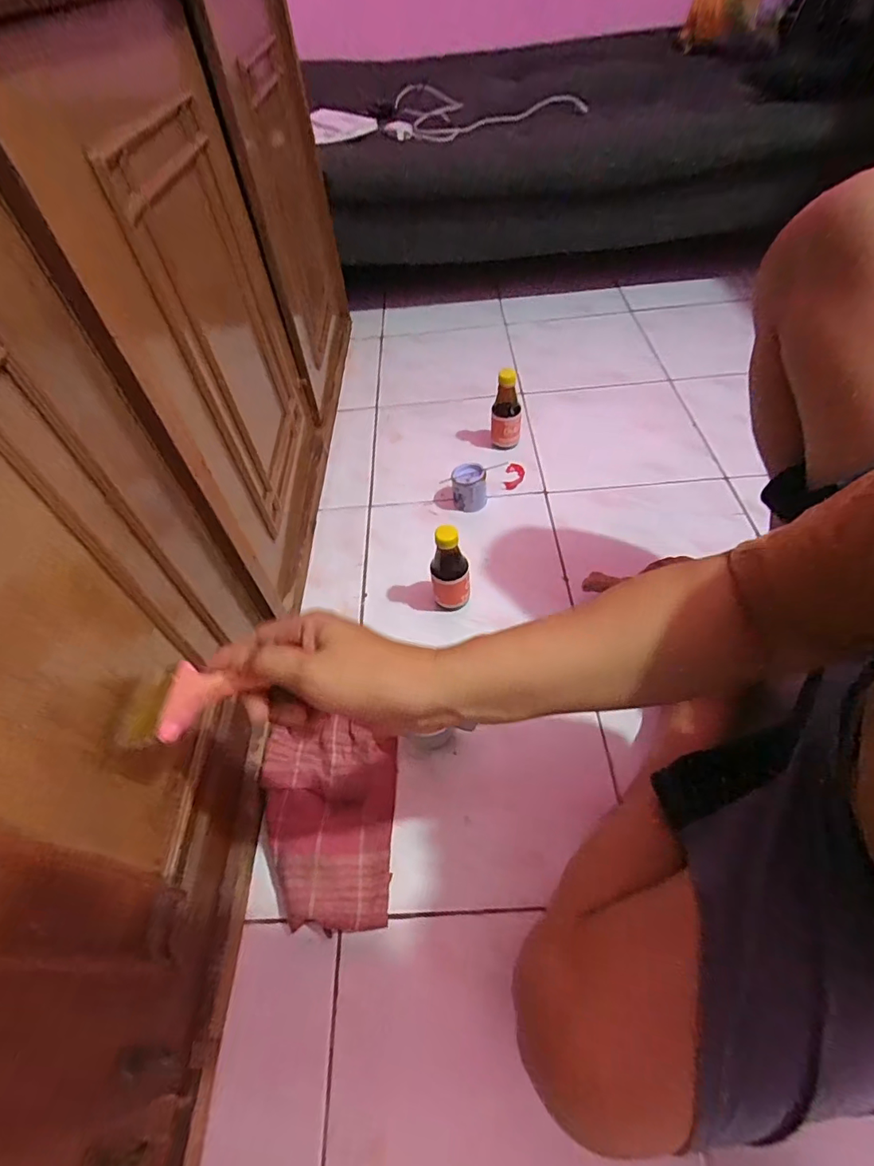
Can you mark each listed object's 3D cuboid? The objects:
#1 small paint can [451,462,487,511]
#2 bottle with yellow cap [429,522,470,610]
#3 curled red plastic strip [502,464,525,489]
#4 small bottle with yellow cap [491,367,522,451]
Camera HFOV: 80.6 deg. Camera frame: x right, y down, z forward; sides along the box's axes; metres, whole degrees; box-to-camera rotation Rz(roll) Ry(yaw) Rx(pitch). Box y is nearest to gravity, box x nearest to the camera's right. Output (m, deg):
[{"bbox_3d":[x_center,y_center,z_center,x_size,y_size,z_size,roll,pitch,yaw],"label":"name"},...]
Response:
[{"bbox_3d":[0.052,-0.152,0.838,0.055,0.064,0.055,-2,52,3],"label":"small paint can"},{"bbox_3d":[0.018,-0.018,0.691,0.052,0.142,0.042,-5,52,0],"label":"bottle with yellow cap"},{"bbox_3d":[0.133,-0.183,0.885,0.031,0.008,0.056,10,54,12],"label":"curled red plastic strip"},{"bbox_3d":[0.120,-0.290,0.892,0.050,0.143,0.041,5,53,8],"label":"small bottle with yellow cap"}]

